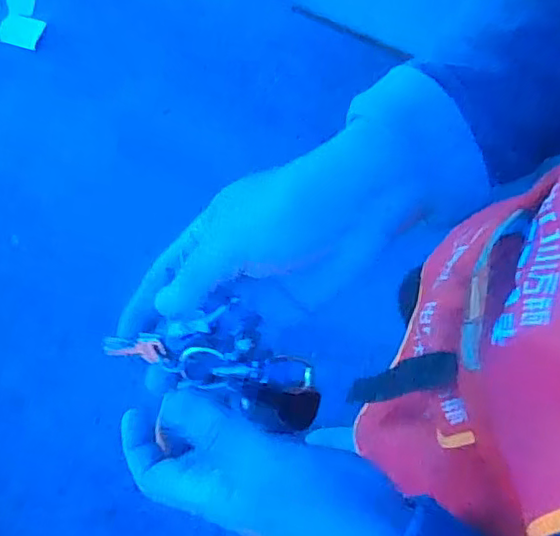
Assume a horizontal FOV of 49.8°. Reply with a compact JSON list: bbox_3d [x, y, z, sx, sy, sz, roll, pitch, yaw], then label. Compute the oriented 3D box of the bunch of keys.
[{"bbox_3d":[-0.032,0.053,0.365,0.133,0.030,0.055,23,76,-9],"label":"bunch of keys"}]

